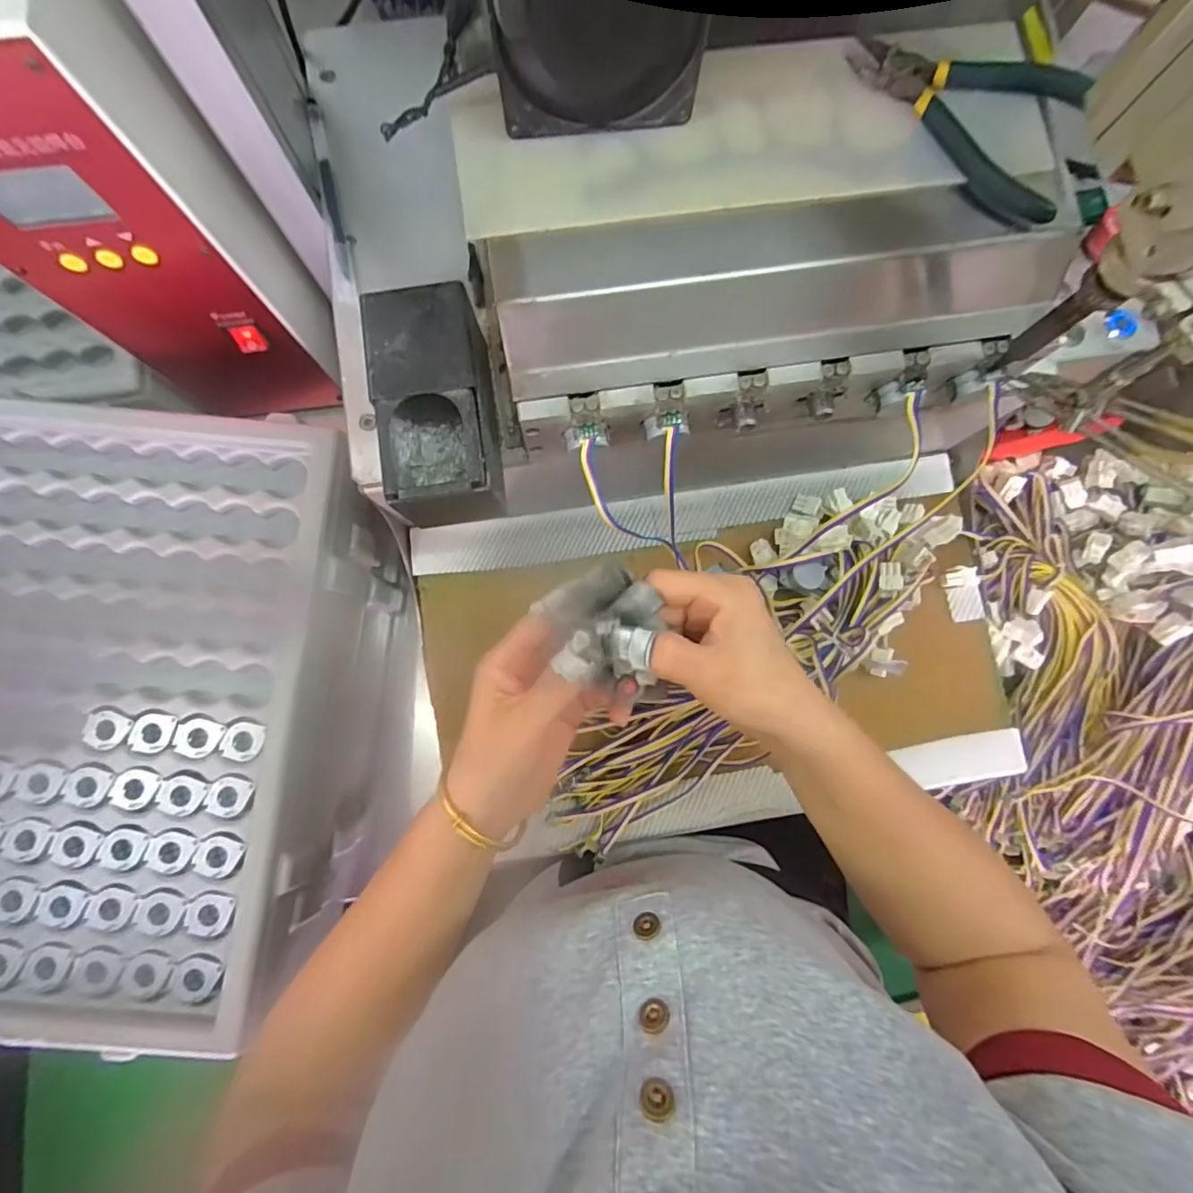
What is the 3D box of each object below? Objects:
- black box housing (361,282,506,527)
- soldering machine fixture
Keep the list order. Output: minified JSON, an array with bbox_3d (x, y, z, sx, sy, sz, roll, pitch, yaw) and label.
[{"bbox_3d":[-0.087,-0.102,0.306,0.058,0.059,0.111,-9,83,-2],"label":"black box housing"},{"bbox_3d":[0.083,-0.169,0.293,0.281,0.066,0.193,-8,83,-2],"label":"soldering machine fixture"}]

